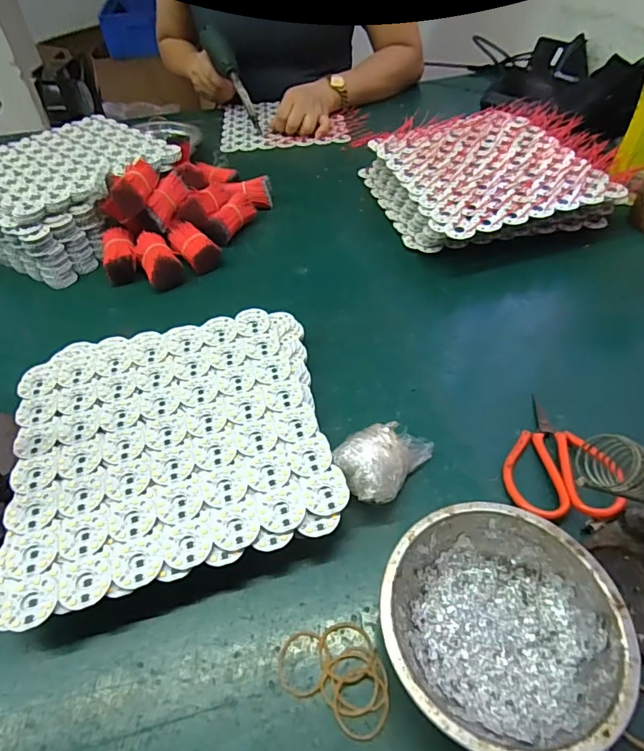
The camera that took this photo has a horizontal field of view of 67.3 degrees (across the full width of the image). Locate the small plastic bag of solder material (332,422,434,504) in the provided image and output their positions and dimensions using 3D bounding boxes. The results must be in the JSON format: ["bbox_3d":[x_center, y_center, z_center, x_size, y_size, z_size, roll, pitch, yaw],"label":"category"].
[{"bbox_3d":[0.044,0.061,0.353,0.049,0.039,0.076,26,54,25],"label":"small plastic bag of solder material"}]

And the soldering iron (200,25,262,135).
[{"bbox_3d":[-0.145,-0.490,0.797,0.043,0.044,0.180,-27,91,-15],"label":"soldering iron"}]

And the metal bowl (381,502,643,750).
[{"bbox_3d":[0.099,0.137,0.271,0.123,0.040,0.125,-1,48,1],"label":"metal bowl"}]

